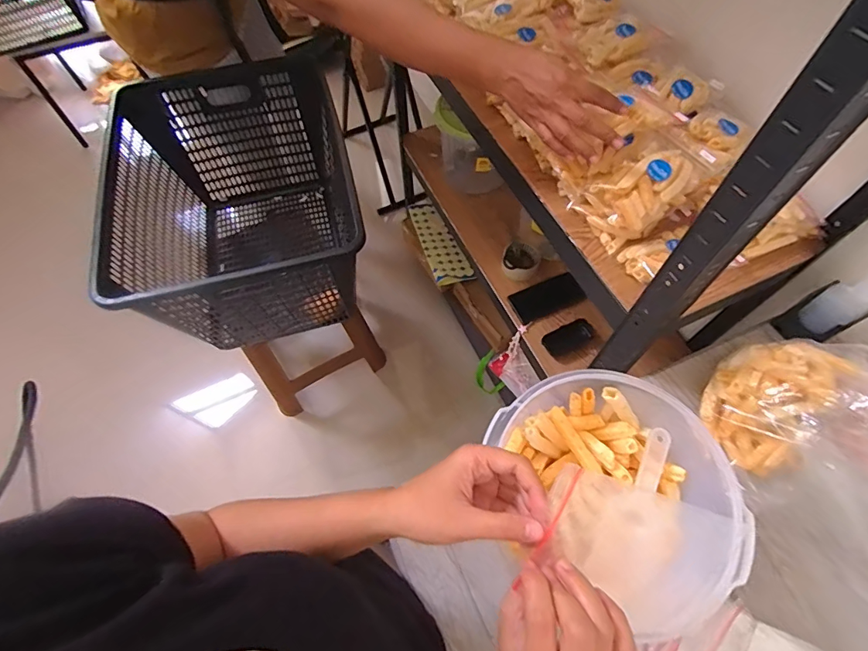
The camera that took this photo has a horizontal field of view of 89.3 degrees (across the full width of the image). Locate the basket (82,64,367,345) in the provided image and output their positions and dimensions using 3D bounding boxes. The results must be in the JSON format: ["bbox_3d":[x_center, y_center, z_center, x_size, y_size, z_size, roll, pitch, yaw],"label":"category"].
[{"bbox_3d":[-0.387,-0.242,0.962,0.421,0.347,0.594,-16,62,-7],"label":"basket"}]

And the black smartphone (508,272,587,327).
[{"bbox_3d":[0.256,-0.061,0.992,0.153,0.008,0.081,-21,67,1],"label":"black smartphone"}]

